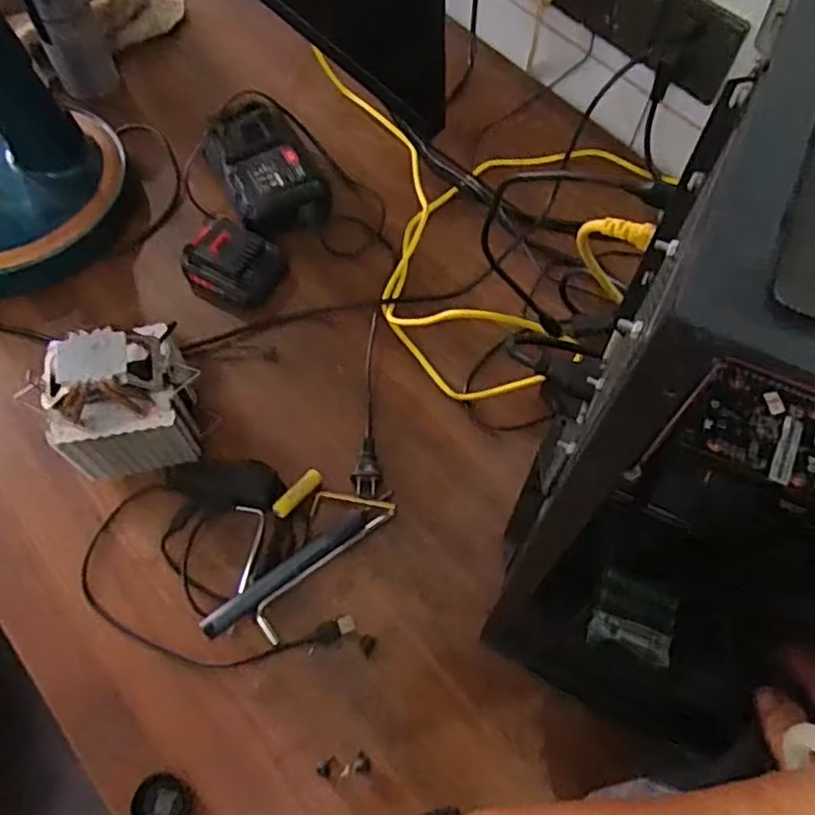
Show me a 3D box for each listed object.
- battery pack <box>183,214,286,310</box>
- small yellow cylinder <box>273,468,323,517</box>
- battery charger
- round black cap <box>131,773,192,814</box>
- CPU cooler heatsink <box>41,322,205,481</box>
[{"bbox_3d":[-0.173,-0.145,0.675,0.083,0.053,0.068,25,65,11],"label":"battery pack"},{"bbox_3d":[-0.093,0.073,0.579,0.014,0.013,0.052,35,55,15],"label":"small yellow cylinder"},{"bbox_3d":[-0.148,-0.254,0.723,0.105,0.063,0.136,-27,67,-14],"label":"battery charger"},{"bbox_3d":[-0.176,0.285,0.484,0.037,0.009,0.039,0,63,-1],"label":"round black cap"},{"bbox_3d":[-0.230,-0.007,0.558,0.105,0.135,0.088,-14,64,-8],"label":"CPU cooler heatsink"}]

